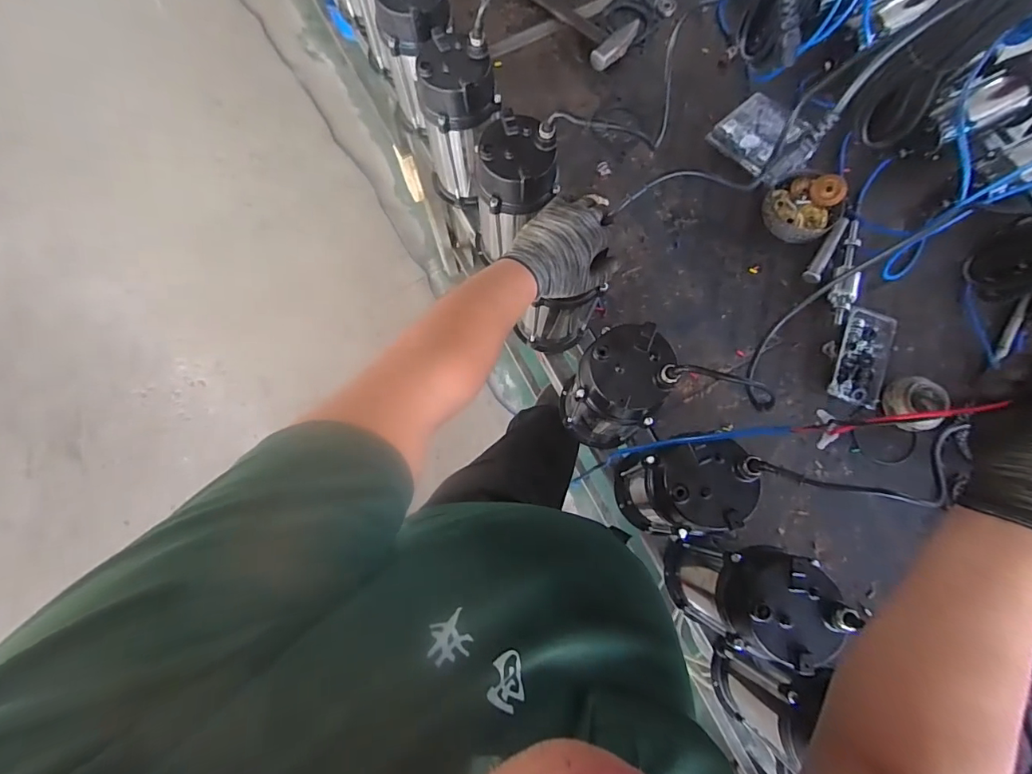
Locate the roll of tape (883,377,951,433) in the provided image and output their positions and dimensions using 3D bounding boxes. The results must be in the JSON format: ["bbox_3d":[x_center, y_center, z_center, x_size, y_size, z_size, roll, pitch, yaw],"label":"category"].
[{"bbox_3d":[0.686,0.031,0.802,0.087,0.059,0.086,0,76,0],"label":"roll of tape"}]

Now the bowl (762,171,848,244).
[{"bbox_3d":[0.554,-0.350,0.900,0.130,0.057,0.139,0,76,0],"label":"bowl"}]

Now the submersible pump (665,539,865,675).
[{"bbox_3d":[0.284,0.256,0.627,0.140,0.252,0.146,-3,76,-1],"label":"submersible pump"}]

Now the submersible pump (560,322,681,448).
[{"bbox_3d":[0.143,0.009,0.694,0.117,0.260,0.121,0,76,0],"label":"submersible pump"}]

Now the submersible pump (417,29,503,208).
[{"bbox_3d":[-0.092,-0.426,0.793,0.127,0.250,0.147,-4,76,-1],"label":"submersible pump"}]

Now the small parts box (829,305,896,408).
[{"bbox_3d":[0.621,-0.054,0.836,0.087,0.027,0.172,20,77,5],"label":"small parts box"}]

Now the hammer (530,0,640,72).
[{"bbox_3d":[0.123,-0.793,1.000,0.269,0.031,0.124,40,79,9],"label":"hammer"}]

